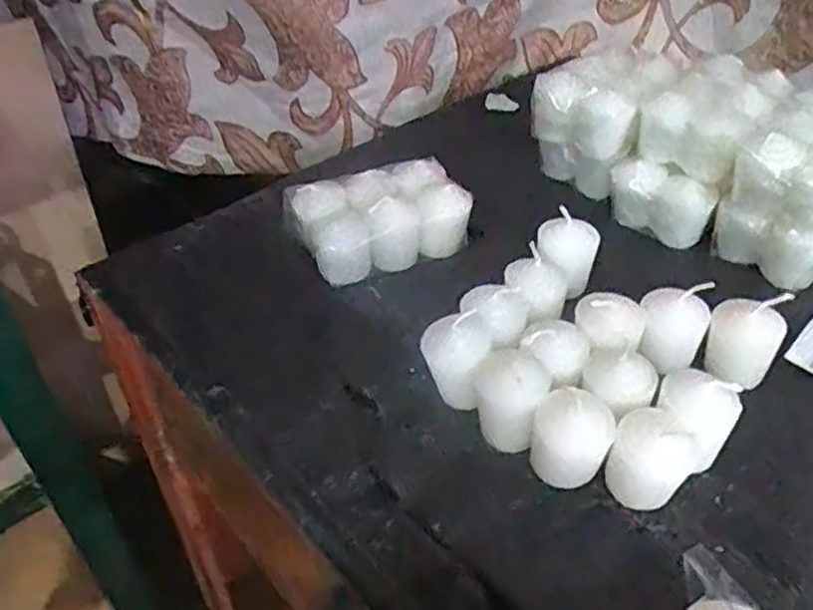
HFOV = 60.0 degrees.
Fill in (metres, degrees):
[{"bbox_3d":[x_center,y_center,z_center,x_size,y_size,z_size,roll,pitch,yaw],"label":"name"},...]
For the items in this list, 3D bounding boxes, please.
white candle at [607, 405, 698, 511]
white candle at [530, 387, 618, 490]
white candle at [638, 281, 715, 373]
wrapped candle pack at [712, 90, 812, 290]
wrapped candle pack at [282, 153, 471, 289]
[{"bbox_3d":[0.116,0.072,0.341,0.035,0.048,0.031,-11,41,-12],"label":"white candle"},{"bbox_3d":[0.082,0.067,0.352,0.037,0.042,0.032,6,41,7],"label":"white candle"},{"bbox_3d":[0.152,0.012,0.402,0.036,0.045,0.033,17,43,19],"label":"white candle"},{"bbox_3d":[0.262,-0.078,0.466,0.078,0.087,0.108,28,48,29],"label":"wrapped candle pack"},{"bbox_3d":[-0.021,-0.059,0.497,0.119,0.050,0.066,-14,42,-15],"label":"wrapped candle pack"}]

